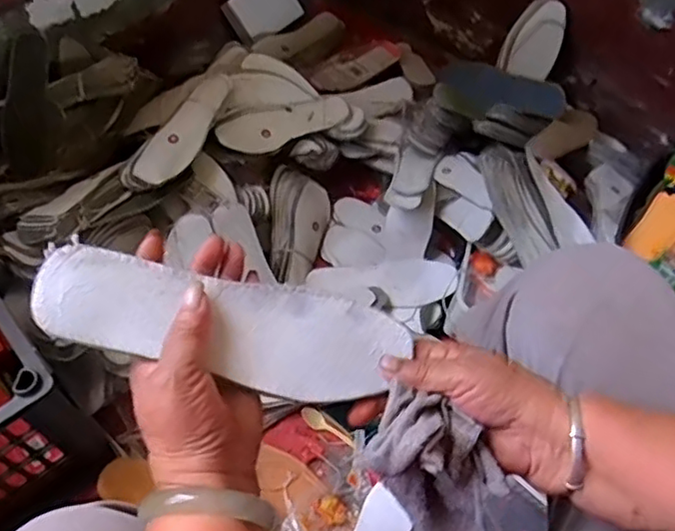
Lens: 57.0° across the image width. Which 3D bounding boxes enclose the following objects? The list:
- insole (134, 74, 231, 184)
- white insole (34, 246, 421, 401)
[{"bbox_3d":[-0.218,-0.204,0.905,0.068,0.022,0.228,21,60,8],"label":"insole"},{"bbox_3d":[-0.062,0.038,0.377,0.220,0.008,0.066,14,72,-19],"label":"white insole"}]

